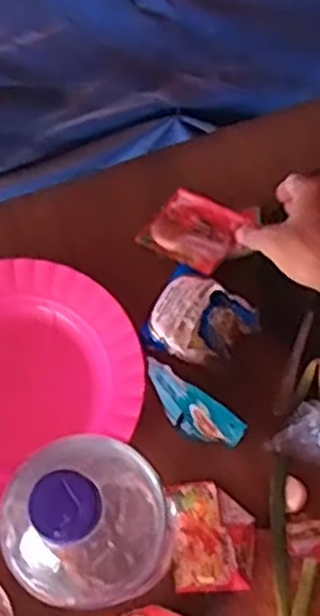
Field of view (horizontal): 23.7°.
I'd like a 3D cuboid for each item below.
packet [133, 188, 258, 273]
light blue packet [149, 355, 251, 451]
[{"bbox_3d":[0.041,-0.075,0.708,0.091,0.011,0.092,29,56,20],"label":"packet"},{"bbox_3d":[0.022,0.076,0.592,0.095,0.098,0.018,43,75,15],"label":"light blue packet"}]

